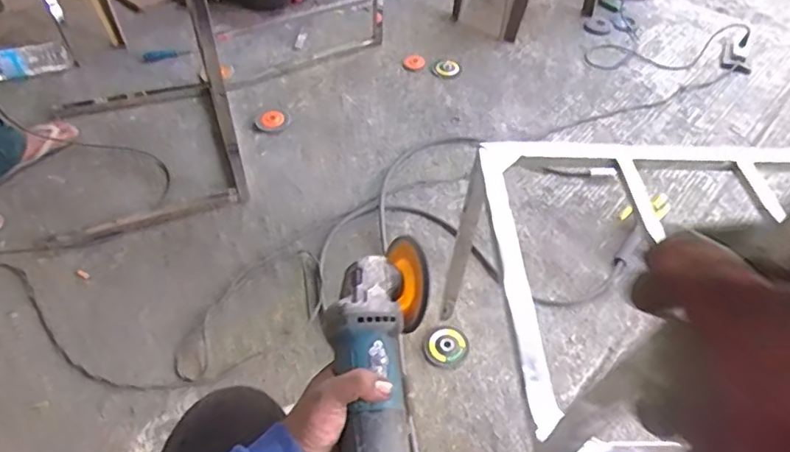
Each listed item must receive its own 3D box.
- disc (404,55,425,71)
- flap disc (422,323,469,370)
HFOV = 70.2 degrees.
[{"bbox_3d":[0.061,-0.519,1.778,0.066,0.007,0.077,21,54,15],"label":"disc"},{"bbox_3d":[0.110,0.251,1.172,0.102,0.014,0.087,-36,60,-26],"label":"flap disc"}]

